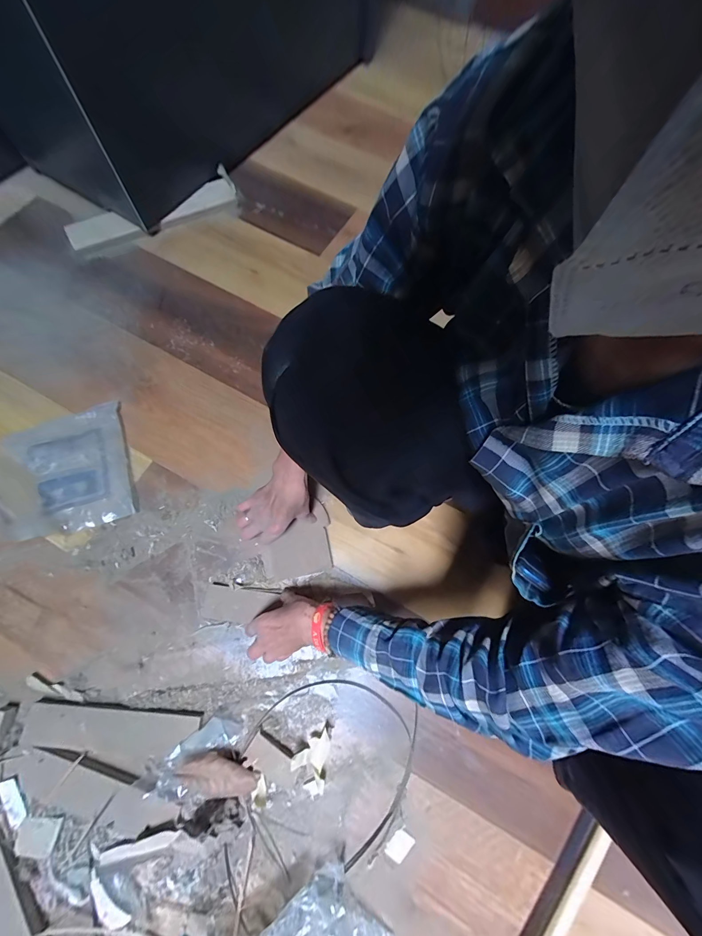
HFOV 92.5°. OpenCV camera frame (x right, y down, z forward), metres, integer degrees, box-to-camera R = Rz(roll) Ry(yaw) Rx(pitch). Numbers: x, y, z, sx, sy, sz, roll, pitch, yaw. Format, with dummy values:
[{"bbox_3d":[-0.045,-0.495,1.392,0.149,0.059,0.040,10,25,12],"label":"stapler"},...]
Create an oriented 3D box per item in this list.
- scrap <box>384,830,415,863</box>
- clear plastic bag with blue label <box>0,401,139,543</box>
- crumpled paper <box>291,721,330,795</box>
[{"bbox_3d":[0.068,0.529,0.470,0.027,0.004,0.036,41,73,16],"label":"scrap"},{"bbox_3d":[-0.515,0.009,0.593,0.222,0.022,0.214,-19,75,-7],"label":"clear plastic bag with blue label"},{"bbox_3d":[-0.059,0.423,0.476,0.048,0.047,0.081,8,70,-1],"label":"crumpled paper"}]

